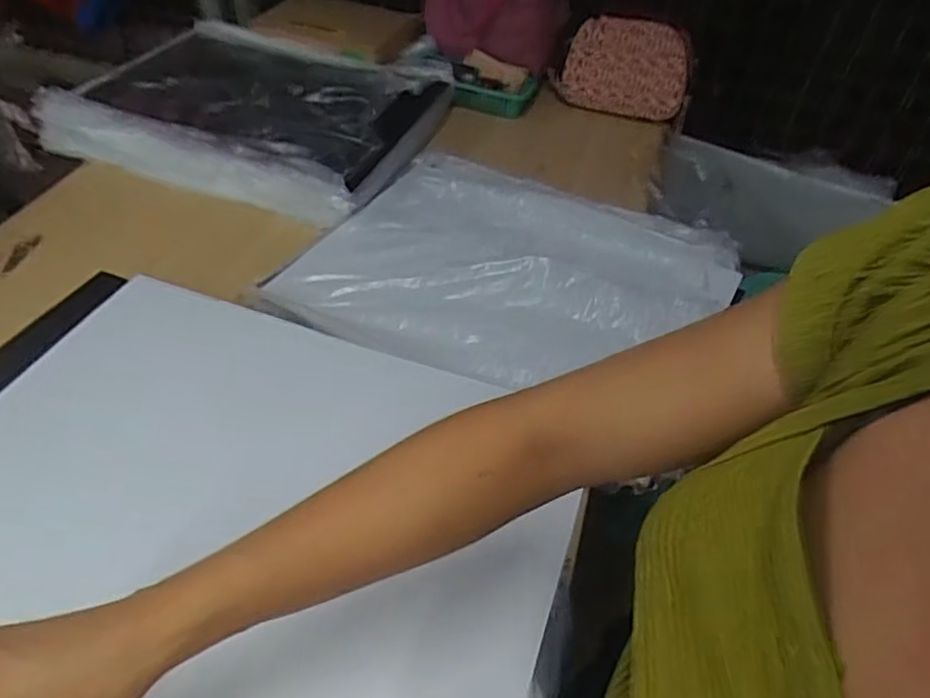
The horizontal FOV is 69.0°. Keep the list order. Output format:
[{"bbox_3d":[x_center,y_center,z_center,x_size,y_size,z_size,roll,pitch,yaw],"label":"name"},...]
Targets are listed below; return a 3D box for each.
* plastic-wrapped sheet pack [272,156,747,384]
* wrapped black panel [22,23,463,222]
[{"bbox_3d":[0.071,-0.108,0.897,0.522,0.031,0.423,17,47,11],"label":"plastic-wrapped sheet pack"},{"bbox_3d":[-0.340,-0.425,1.131,0.548,0.053,0.487,15,47,8],"label":"wrapped black panel"}]

